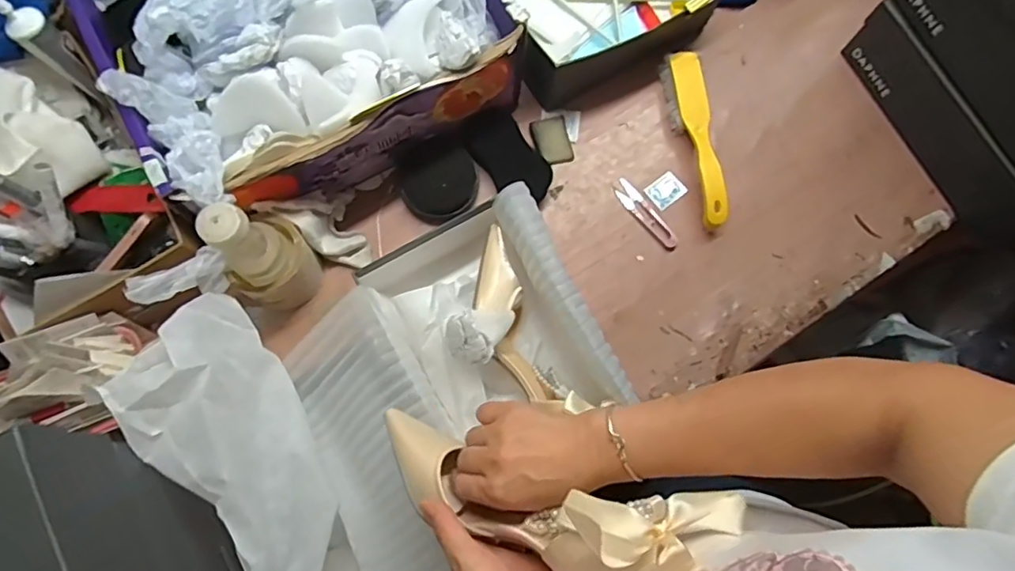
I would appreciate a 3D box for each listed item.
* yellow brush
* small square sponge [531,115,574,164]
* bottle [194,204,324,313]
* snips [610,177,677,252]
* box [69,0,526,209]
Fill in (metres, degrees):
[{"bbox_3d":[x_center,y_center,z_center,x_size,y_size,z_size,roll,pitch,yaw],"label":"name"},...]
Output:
[{"bbox_3d":[0.239,-0.181,0.728,0.049,0.042,0.232,-9,76,-4],"label":"yellow brush"},{"bbox_3d":[0.058,-0.183,0.739,0.046,0.010,0.064,-18,77,-6],"label":"small square sponge"},{"bbox_3d":[-0.244,-0.030,0.596,0.064,0.178,0.083,29,77,6],"label":"bottle"},{"bbox_3d":[0.171,-0.088,0.721,0.025,0.004,0.107,-35,80,-10],"label":"snips"},{"bbox_3d":[-0.219,-0.275,0.644,0.398,0.163,0.307,-29,78,-8],"label":"box"}]

